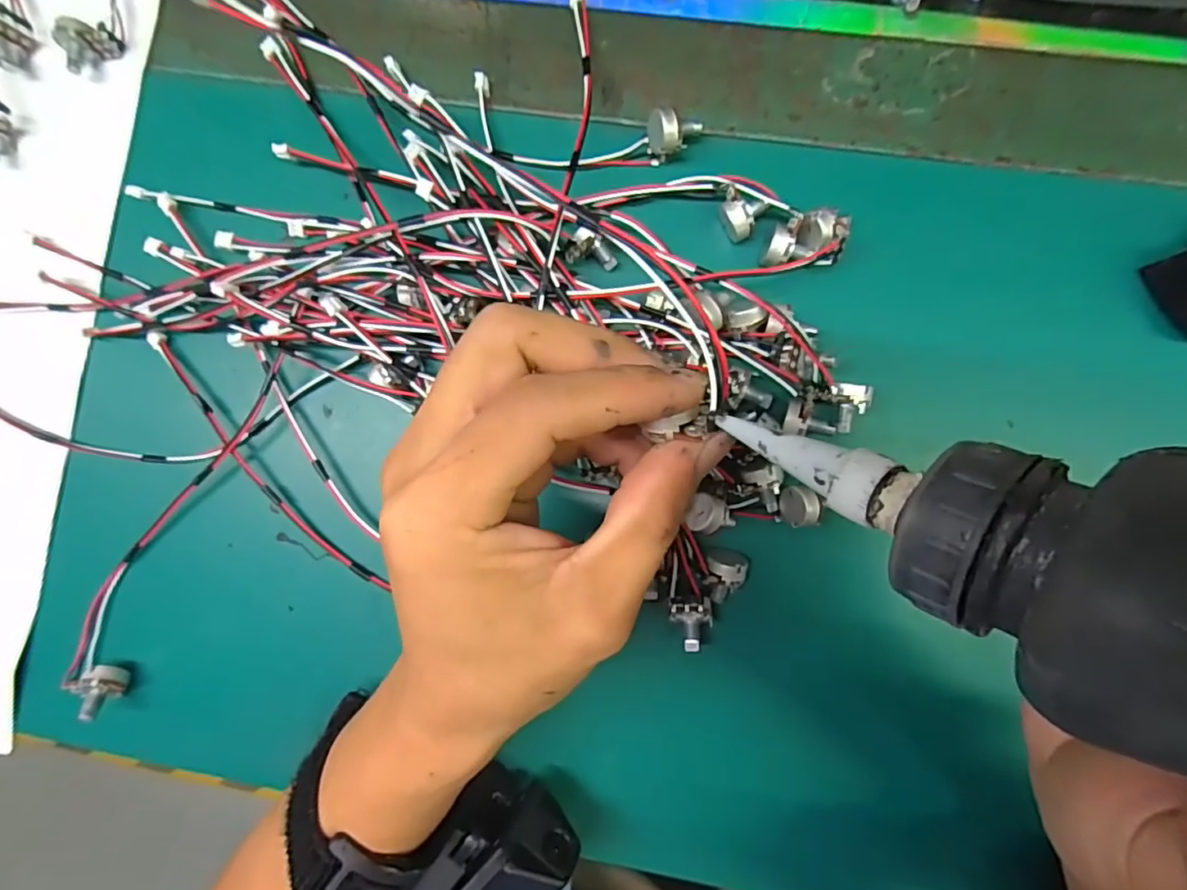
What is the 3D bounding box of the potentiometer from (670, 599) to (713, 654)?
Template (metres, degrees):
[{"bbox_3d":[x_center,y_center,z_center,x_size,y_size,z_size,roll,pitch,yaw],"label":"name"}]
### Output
[{"bbox_3d":[0.038,0.071,0.230,0.016,0.019,0.019,3,89,5],"label":"potentiometer"}]

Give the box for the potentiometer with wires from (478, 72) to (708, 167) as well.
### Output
[{"bbox_3d":[-0.008,-0.129,0.238,0.096,0.022,0.032,19,90,5],"label":"potentiometer with wires"}]

